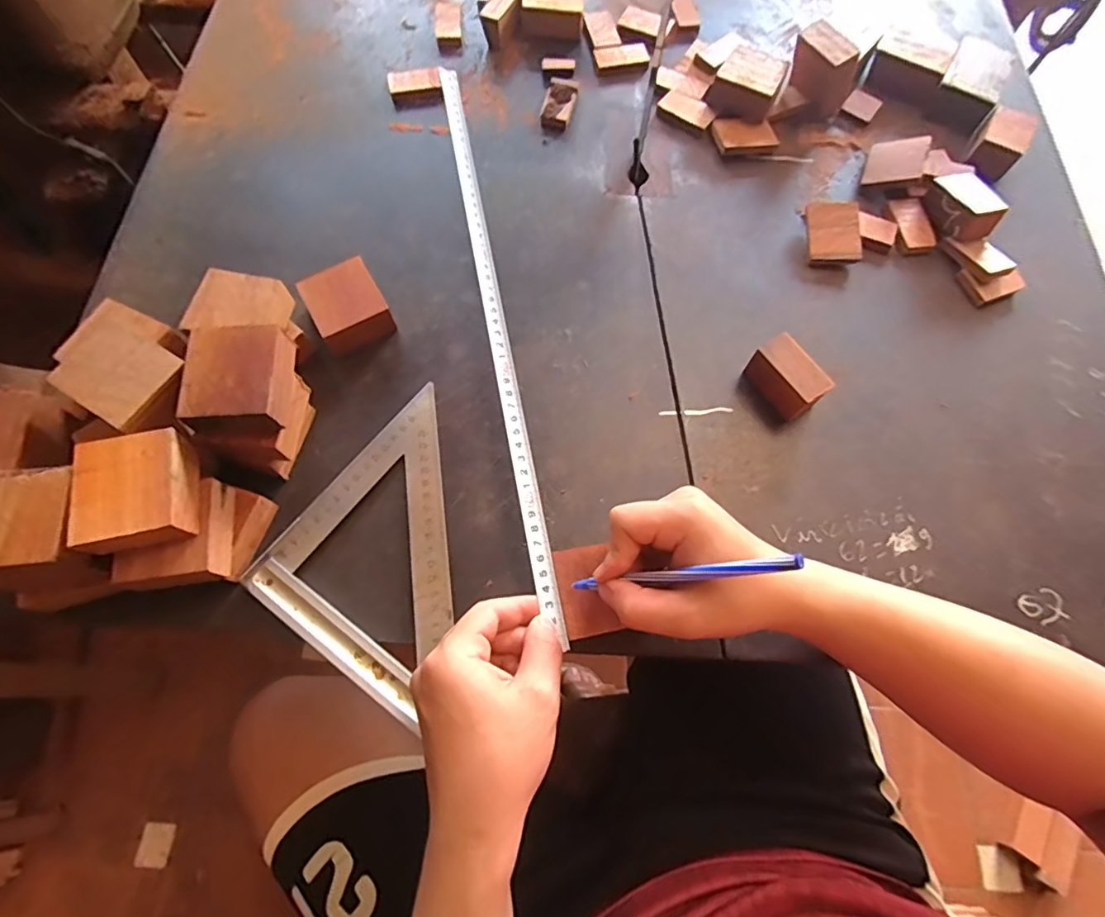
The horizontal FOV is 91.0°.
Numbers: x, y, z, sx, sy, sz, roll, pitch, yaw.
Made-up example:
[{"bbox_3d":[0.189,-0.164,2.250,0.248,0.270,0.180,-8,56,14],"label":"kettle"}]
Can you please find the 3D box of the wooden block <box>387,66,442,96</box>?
[{"bbox_3d":[-0.137,-0.373,0.541,0.051,0.013,0.023,-13,70,-6],"label":"wooden block"}]

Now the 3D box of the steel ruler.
[{"bbox_3d":[-0.046,-0.112,0.413,0.020,0.004,0.474,-7,72,-14],"label":"steel ruler"}]

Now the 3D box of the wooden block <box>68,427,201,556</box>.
[{"bbox_3d":[-0.245,0.021,0.320,0.057,0.027,0.066,-11,71,-5],"label":"wooden block"}]

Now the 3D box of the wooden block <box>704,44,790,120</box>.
[{"bbox_3d":[0.189,-0.362,0.527,0.062,0.033,0.054,28,71,9],"label":"wooden block"}]

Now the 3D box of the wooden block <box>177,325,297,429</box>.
[{"bbox_3d":[-0.201,-0.050,0.347,0.056,0.025,0.065,-1,70,-2],"label":"wooden block"}]

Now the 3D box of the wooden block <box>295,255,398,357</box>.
[{"bbox_3d":[-0.162,-0.118,0.434,0.054,0.031,0.063,-29,72,-11],"label":"wooden block"}]

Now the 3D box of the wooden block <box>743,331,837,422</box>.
[{"bbox_3d":[0.179,-0.060,0.417,0.034,0.037,0.057,-30,74,-11],"label":"wooden block"}]

